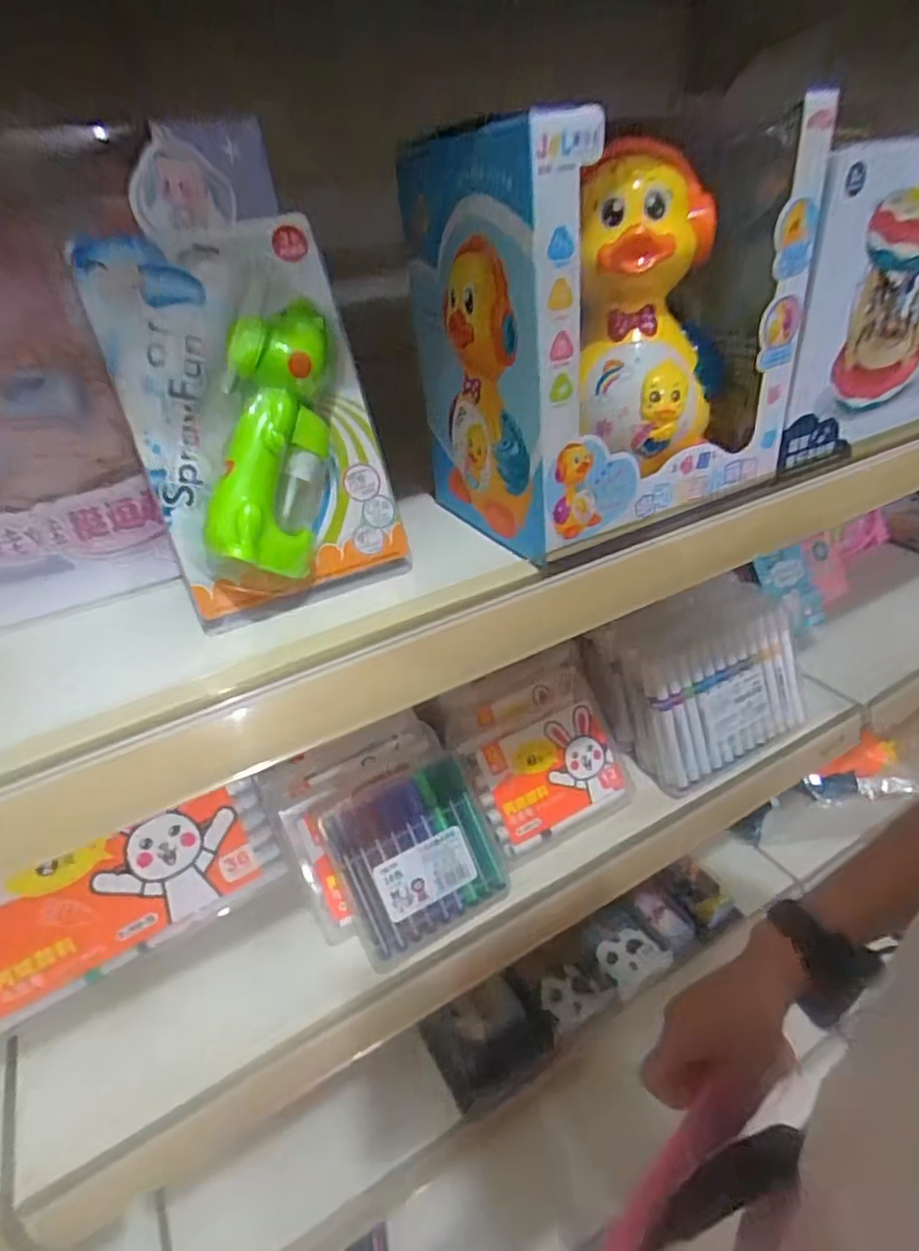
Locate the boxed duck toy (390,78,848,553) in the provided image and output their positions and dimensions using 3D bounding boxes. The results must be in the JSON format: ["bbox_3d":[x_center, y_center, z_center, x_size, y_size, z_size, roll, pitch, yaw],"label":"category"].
[{"bbox_3d":[0.092,-0.188,0.420,0.205,0.206,0.139,-22,38,-22],"label":"boxed duck toy"}]

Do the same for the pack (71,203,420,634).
[{"bbox_3d":[-0.111,-0.115,0.360,0.129,0.210,0.049,-20,12,-19],"label":"pack"}]

